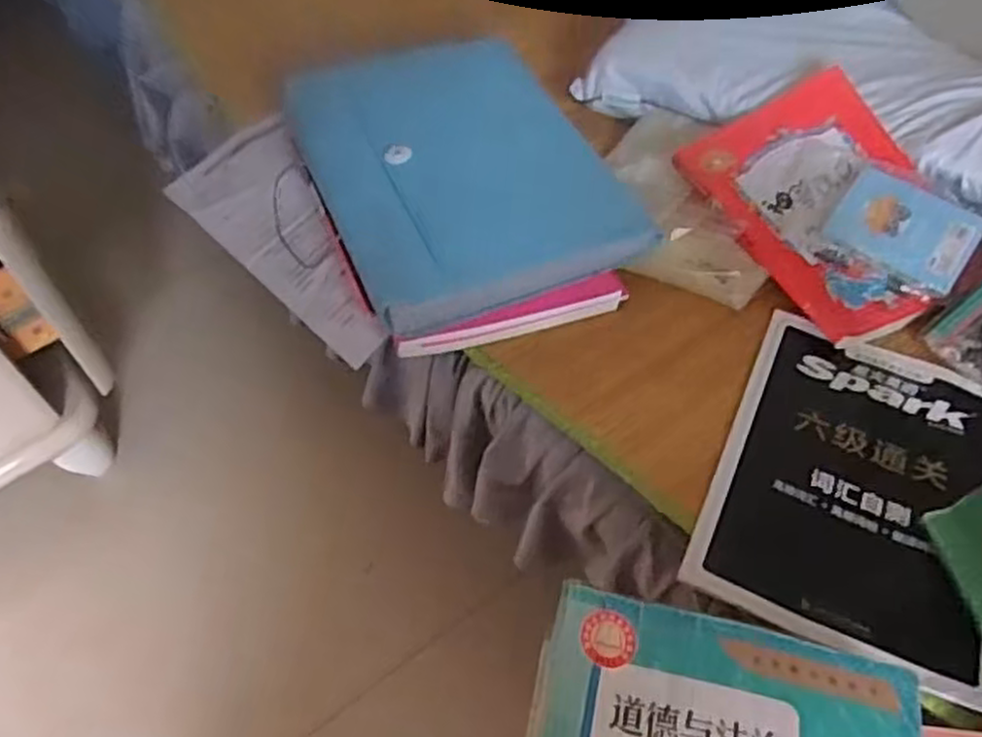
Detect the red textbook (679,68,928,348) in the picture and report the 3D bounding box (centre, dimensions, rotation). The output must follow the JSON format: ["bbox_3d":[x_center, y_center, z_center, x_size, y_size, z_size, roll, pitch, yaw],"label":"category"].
[{"bbox_3d":[0.288,-0.142,0.650,0.170,0.018,0.234,-25,65,-7],"label":"red textbook"}]

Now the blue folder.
[{"bbox_3d":[-0.030,-0.177,0.671,0.236,0.022,0.291,-22,67,-15],"label":"blue folder"}]

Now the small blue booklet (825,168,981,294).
[{"bbox_3d":[0.345,-0.119,0.635,0.106,0.008,0.090,28,72,17],"label":"small blue booklet"}]

